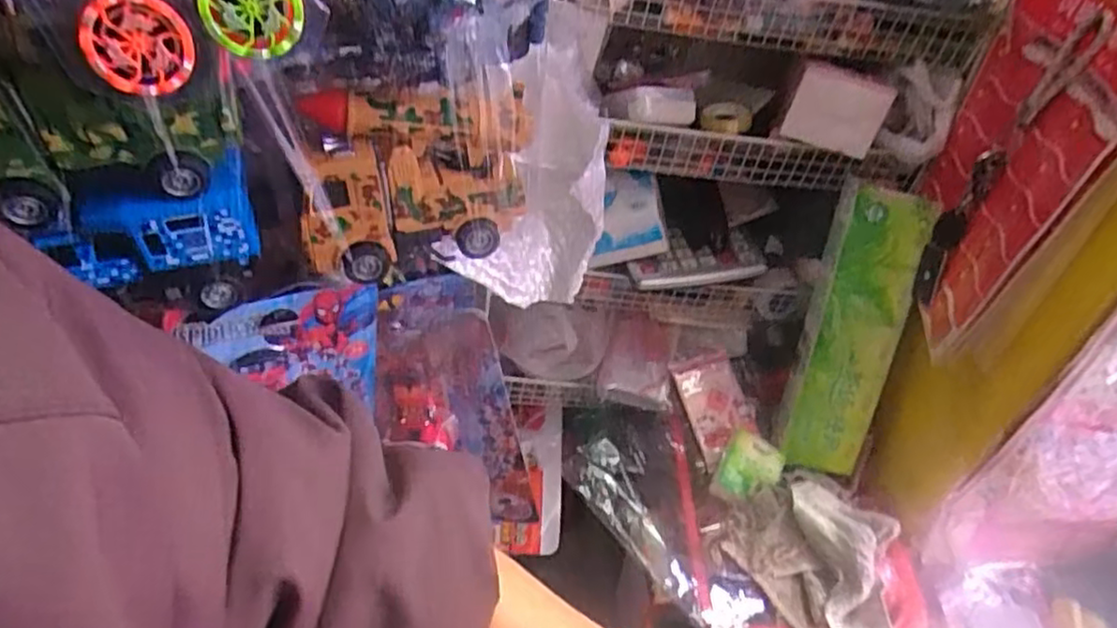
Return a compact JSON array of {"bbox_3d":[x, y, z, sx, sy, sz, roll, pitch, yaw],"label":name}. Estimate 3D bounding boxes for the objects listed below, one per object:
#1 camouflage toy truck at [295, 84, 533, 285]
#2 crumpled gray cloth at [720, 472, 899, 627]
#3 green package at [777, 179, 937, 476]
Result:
[{"bbox_3d":[-0.090,-0.089,0.441,0.150,0.102,0.053,-11,50,-15],"label":"camouflage toy truck"},{"bbox_3d":[0.231,0.204,0.581,0.124,0.053,0.152,-26,55,-26],"label":"crumpled gray cloth"},{"bbox_3d":[0.275,0.022,0.640,0.078,0.272,0.029,15,20,16],"label":"green package"}]

